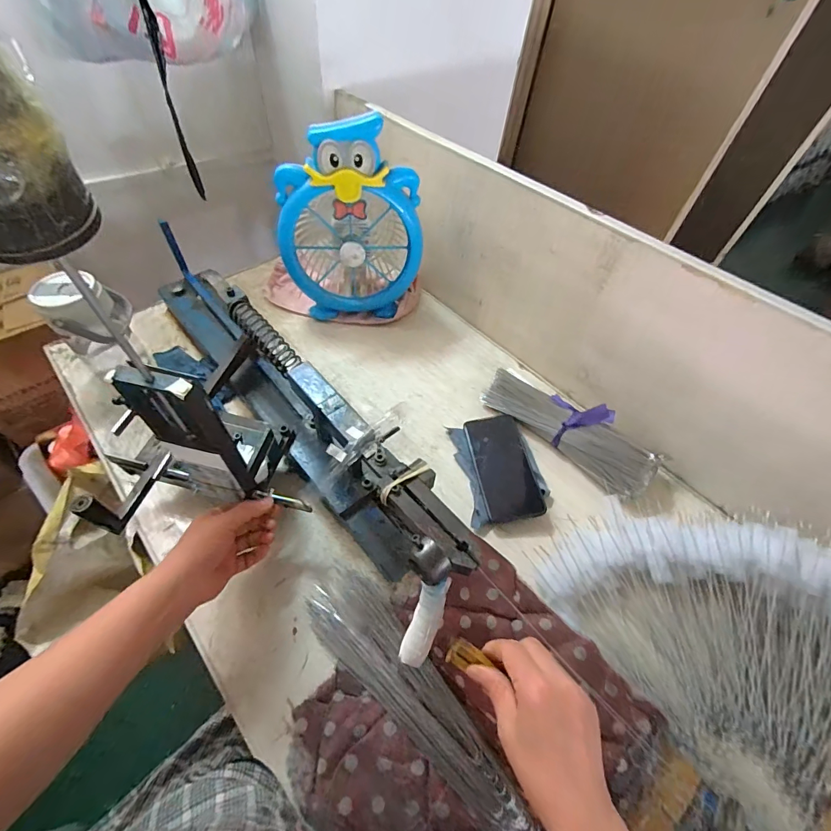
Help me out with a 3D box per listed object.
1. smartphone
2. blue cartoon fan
[{"bbox_3d":[0.123,0.069,0.574,0.078,0.012,0.156,-10,59,-1],"label":"smartphone"},{"bbox_3d":[-0.105,-0.310,0.657,0.217,0.283,0.132,-6,56,-9],"label":"blue cartoon fan"}]

